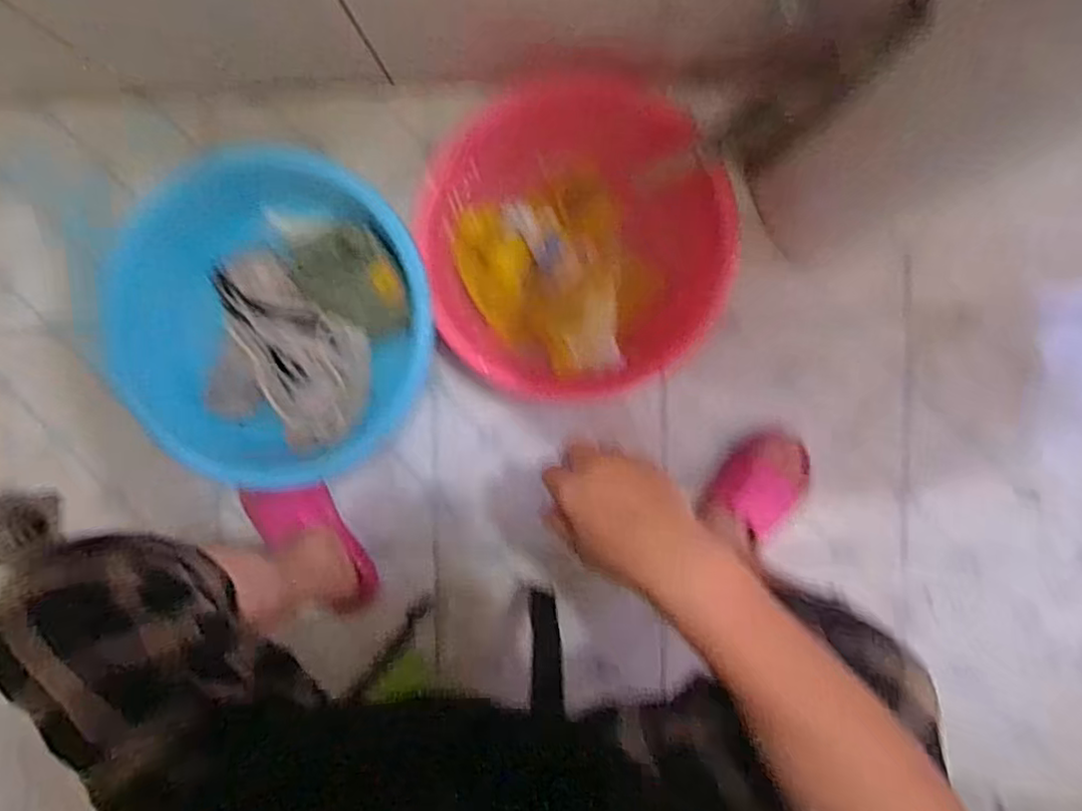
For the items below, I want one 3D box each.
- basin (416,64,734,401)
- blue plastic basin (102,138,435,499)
[{"bbox_3d":[0.043,-0.195,0.783,0.337,0.092,0.362,0,93,4],"label":"basin"},{"bbox_3d":[-0.309,-0.099,0.809,0.360,0.118,0.382,0,93,4],"label":"blue plastic basin"}]

